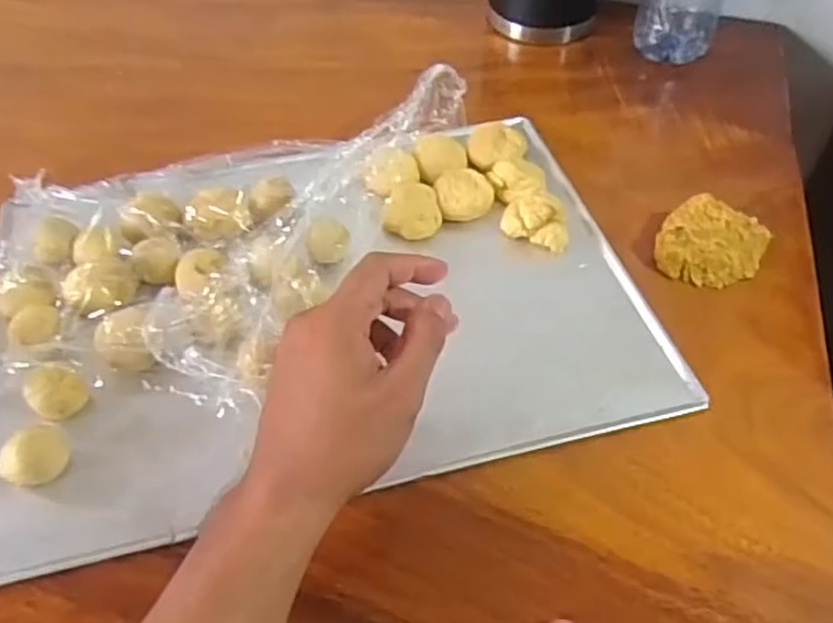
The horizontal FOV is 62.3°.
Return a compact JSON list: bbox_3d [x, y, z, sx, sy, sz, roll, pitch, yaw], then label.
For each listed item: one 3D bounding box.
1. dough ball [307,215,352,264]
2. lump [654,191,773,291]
[{"bbox_3d":[-0.065,-0.053,0.510,0.030,0.024,0.025,-7,49,-5],"label":"dough ball"},{"bbox_3d":[0.222,-0.051,0.520,0.073,0.032,0.066,25,53,21],"label":"lump"}]

